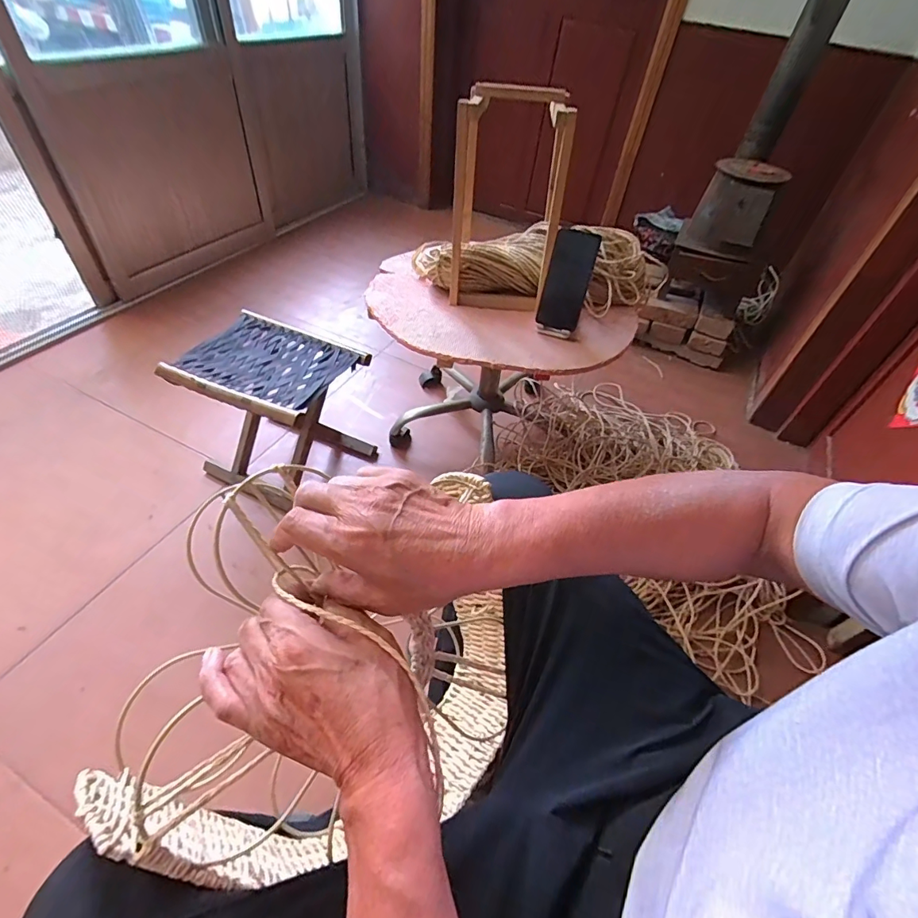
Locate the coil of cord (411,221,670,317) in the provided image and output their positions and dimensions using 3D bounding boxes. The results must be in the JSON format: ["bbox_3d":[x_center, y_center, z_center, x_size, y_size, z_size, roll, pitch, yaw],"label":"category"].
[{"bbox_3d":[0.150,-0.391,0.923,0.487,0.103,0.154,10,47,2],"label":"coil of cord"}]

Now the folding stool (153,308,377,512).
[{"bbox_3d":[-0.390,-0.094,1.016,0.292,0.300,0.257,23,49,14],"label":"folding stool"}]

